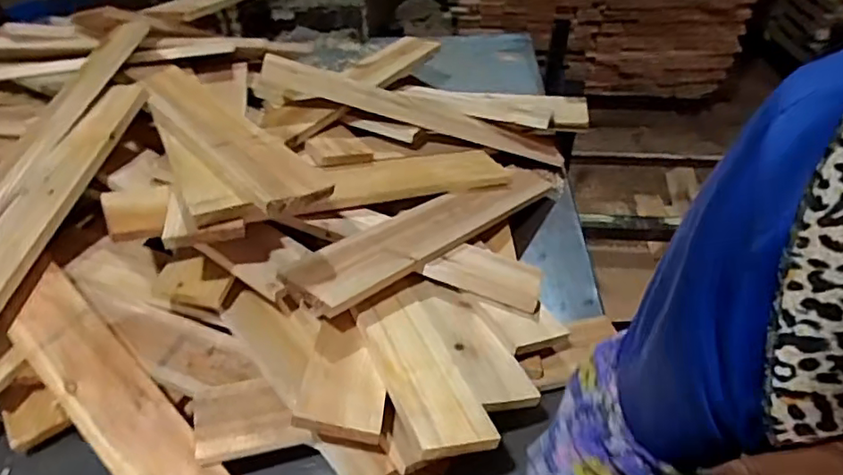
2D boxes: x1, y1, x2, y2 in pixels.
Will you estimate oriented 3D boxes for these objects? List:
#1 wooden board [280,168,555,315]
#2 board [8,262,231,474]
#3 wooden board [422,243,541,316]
[{"bbox_3d":[0.041,-0.027,0.798,0.096,0.026,0.525,28,32,28],"label":"wooden board"},{"bbox_3d":[-0.296,0.183,0.605,0.378,0.021,0.078,42,56,18],"label":"board"},{"bbox_3d":[0.078,0.041,0.727,0.134,0.013,0.076,21,44,4],"label":"wooden board"}]

